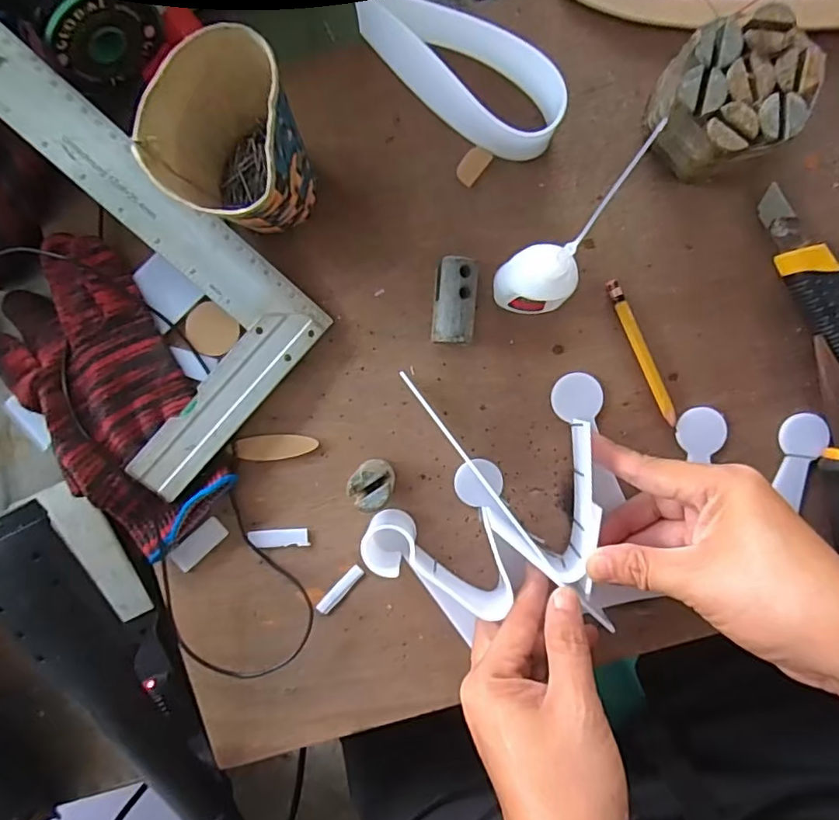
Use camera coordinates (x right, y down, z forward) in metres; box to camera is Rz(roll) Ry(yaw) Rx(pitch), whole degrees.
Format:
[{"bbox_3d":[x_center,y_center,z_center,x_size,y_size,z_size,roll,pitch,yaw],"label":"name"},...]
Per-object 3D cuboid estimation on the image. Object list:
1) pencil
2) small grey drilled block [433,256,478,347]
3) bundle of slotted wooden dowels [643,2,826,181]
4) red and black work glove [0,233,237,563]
[{"bbox_3d":[0.139,-0.036,0.341,0.009,0.008,0.095,-25,95,3],"label":"pencil"},{"bbox_3d":[0.022,-0.065,0.333,0.024,0.023,0.050,5,96,0],"label":"small grey drilled block"},{"bbox_3d":[0.171,-0.172,0.307,0.072,0.051,0.069,0,96,1],"label":"bundle of slotted wooden dowels"},{"bbox_3d":[-0.192,-0.013,0.343,0.101,0.026,0.188,-38,94,4],"label":"red and black work glove"}]

